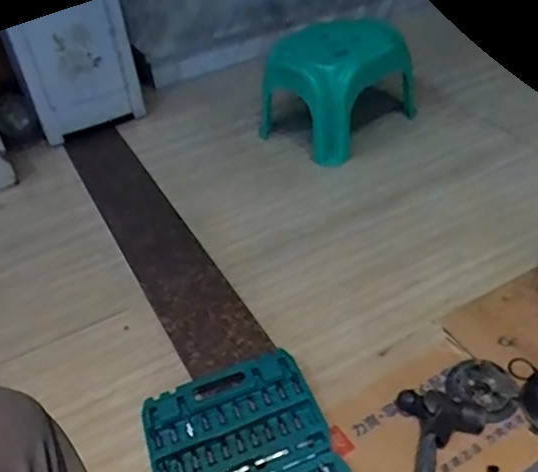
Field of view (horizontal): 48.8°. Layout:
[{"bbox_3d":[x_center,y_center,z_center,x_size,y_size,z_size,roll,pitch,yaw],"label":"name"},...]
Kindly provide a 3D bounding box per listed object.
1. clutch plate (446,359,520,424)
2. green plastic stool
[{"bbox_3d":[0.327,0.232,0.904,0.100,0.011,0.104,-4,35,3],"label":"clutch plate"},{"bbox_3d":[0.195,-0.420,1.595,0.355,0.298,0.295,-30,45,-24],"label":"green plastic stool"}]

